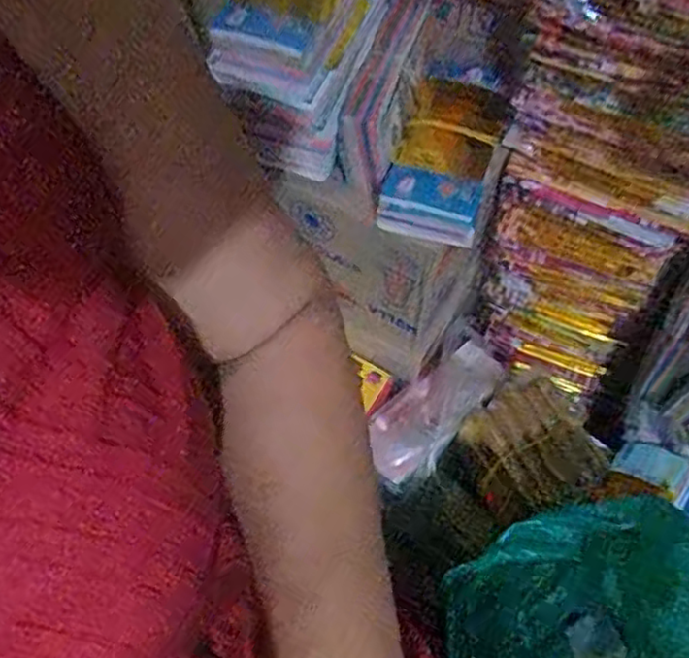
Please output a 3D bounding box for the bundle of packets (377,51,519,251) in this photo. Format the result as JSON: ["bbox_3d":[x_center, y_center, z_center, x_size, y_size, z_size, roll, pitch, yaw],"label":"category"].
[{"bbox_3d":[0.076,-0.134,0.490,0.067,0.033,0.160,16,59,6],"label":"bundle of packets"}]

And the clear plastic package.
[{"bbox_3d":[0.078,0.063,0.591,0.065,0.034,0.150,37,63,18],"label":"clear plastic package"}]

